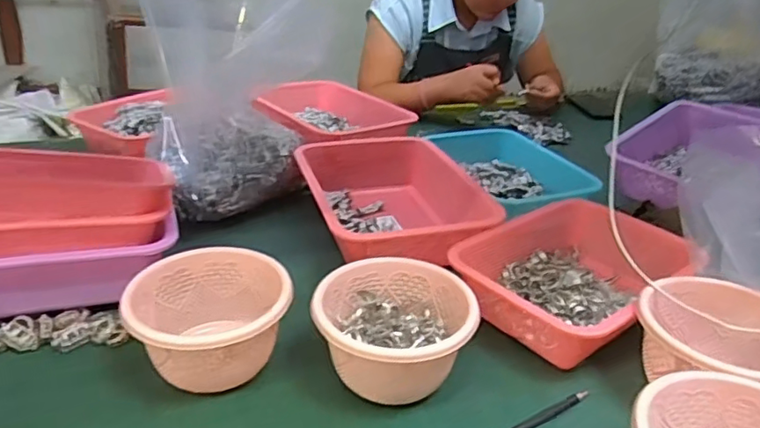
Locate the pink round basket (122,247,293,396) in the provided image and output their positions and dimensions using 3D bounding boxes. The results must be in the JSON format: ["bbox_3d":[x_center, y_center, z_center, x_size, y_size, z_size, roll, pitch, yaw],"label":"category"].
[{"bbox_3d":[-0.157,0.104,0.550,0.144,0.083,0.134,3,28,0],"label":"pink round basket"}]

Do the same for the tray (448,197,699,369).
[{"bbox_3d":[0.226,0.073,0.662,0.260,0.072,0.196,-22,37,-39],"label":"tray"}]

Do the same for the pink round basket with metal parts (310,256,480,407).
[{"bbox_3d":[0.015,0.113,0.545,0.140,0.076,0.136,2,28,-1],"label":"pink round basket with metal parts"}]

